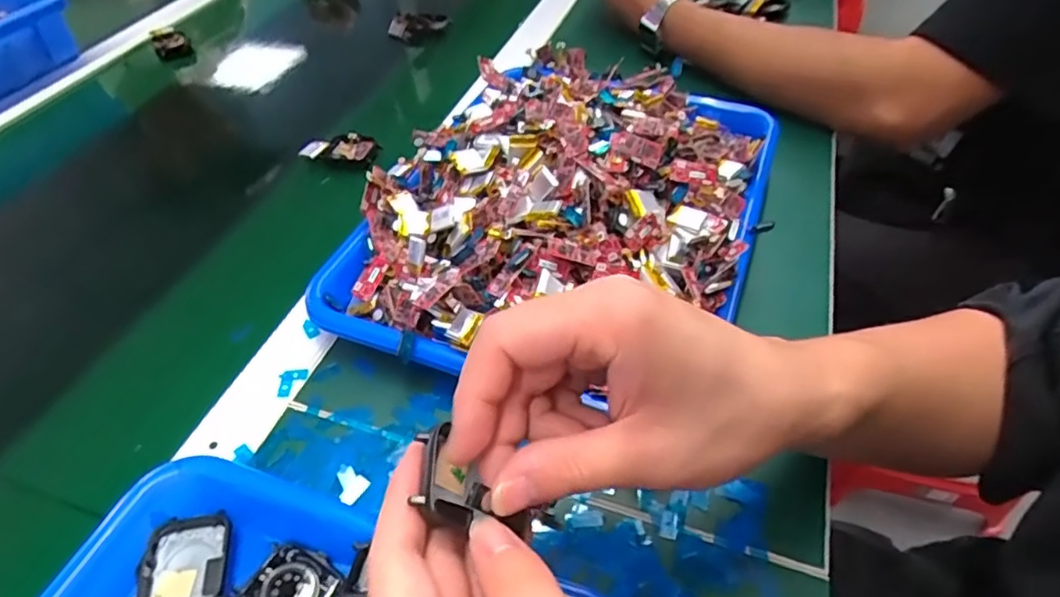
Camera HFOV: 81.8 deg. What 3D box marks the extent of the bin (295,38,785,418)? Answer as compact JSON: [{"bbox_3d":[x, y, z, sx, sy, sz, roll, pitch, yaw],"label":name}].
[{"bbox_3d":[0.029,-0.077,0.435,0.252,0.092,0.325,16,49,15],"label":"bin"}]

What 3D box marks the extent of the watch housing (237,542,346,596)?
[{"bbox_3d":[-0.107,0.131,0.279,0.037,0.008,0.034,18,49,17],"label":"watch housing"}]

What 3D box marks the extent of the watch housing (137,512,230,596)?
[{"bbox_3d":[-0.162,0.124,0.287,0.035,0.008,0.042,-12,48,-11],"label":"watch housing"}]

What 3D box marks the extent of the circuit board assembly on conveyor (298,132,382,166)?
[{"bbox_3d":[-0.166,-0.132,0.538,0.063,0.013,0.037,2,47,3],"label":"circuit board assembly on conveyor"}]

